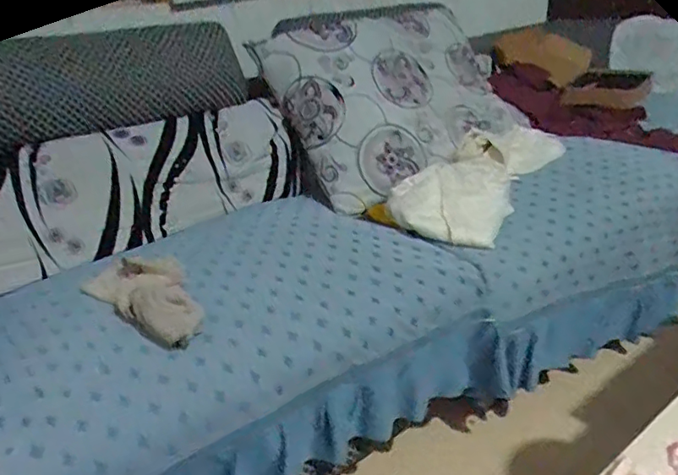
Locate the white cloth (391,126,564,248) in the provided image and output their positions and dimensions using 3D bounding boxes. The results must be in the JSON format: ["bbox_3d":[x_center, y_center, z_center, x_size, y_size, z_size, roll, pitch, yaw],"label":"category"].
[{"bbox_3d":[0.372,-0.181,1.458,0.275,0.078,0.587,31,49,19],"label":"white cloth"}]

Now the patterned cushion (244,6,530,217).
[{"bbox_3d":[0.194,-0.411,1.637,0.732,0.519,0.201,-22,-4,-33],"label":"patterned cushion"}]

